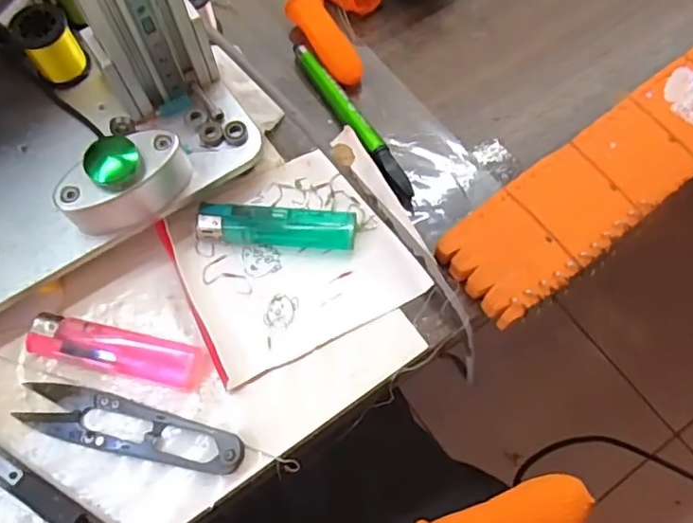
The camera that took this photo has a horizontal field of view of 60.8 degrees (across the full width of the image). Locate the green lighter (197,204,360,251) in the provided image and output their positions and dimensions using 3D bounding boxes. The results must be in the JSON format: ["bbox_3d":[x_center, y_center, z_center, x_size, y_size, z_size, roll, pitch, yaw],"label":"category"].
[{"bbox_3d":[-0.034,-0.018,0.291,0.076,0.011,0.020,4,69,2],"label":"green lighter"}]

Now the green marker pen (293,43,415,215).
[{"bbox_3d":[0.004,-0.074,0.315,0.011,0.012,0.117,-30,72,-11],"label":"green marker pen"}]

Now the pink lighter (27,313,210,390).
[{"bbox_3d":[-0.103,0.041,0.268,0.080,0.011,0.019,11,69,5],"label":"pink lighter"}]

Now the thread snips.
[{"bbox_3d":[-0.094,0.072,0.256,0.102,0.011,0.022,13,69,5],"label":"thread snips"}]

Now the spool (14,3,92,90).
[{"bbox_3d":[-0.149,-0.108,0.296,0.026,0.031,0.024,0,69,0],"label":"spool"}]

